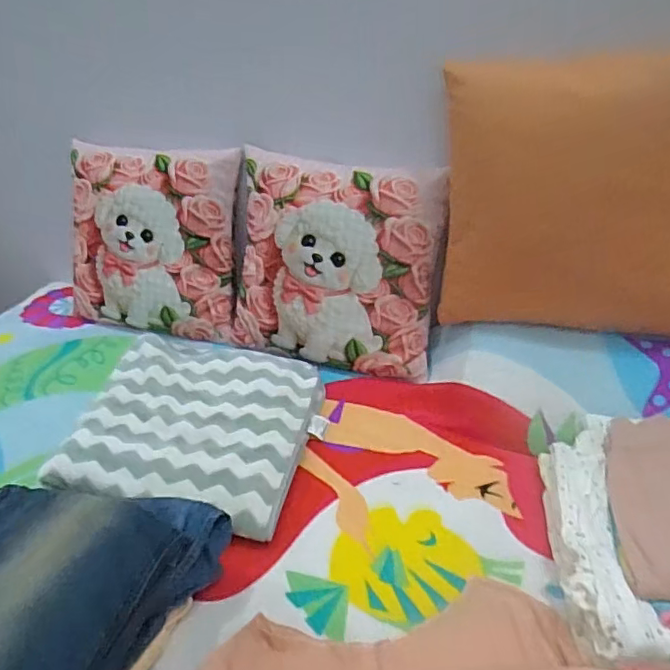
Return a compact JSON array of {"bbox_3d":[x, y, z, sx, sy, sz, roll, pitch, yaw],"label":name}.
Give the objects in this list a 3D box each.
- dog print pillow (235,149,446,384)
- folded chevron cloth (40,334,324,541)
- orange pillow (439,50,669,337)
[{"bbox_3d":[-0.010,-0.123,1.004,0.380,0.349,0.098,10,16,14],"label":"dog print pillow"},{"bbox_3d":[-0.215,0.133,0.880,0.345,0.064,0.335,5,34,12],"label":"folded chevron cloth"},{"bbox_3d":[0.342,-0.179,0.793,0.392,0.364,0.123,7,34,14],"label":"orange pillow"}]

